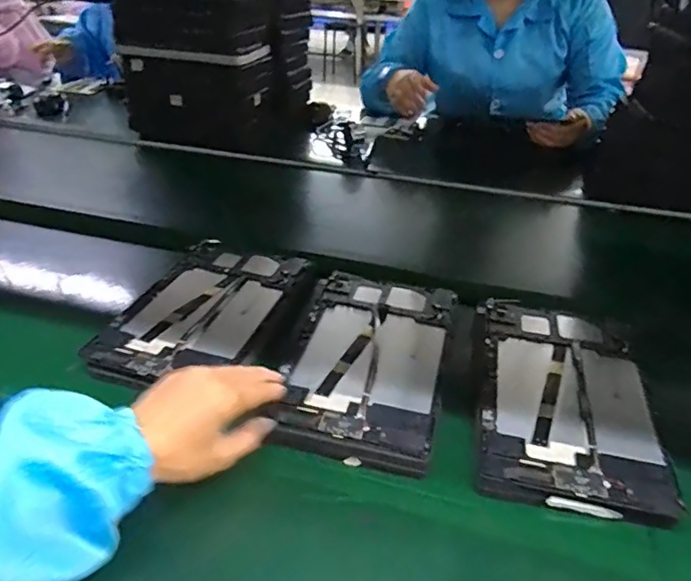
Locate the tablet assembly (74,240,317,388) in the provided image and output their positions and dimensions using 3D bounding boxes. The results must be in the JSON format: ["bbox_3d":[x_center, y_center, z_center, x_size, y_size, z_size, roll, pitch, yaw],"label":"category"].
[{"bbox_3d":[-0.149,0.014,0.589,0.148,0.008,0.236,10,37,13],"label":"tablet assembly"}]

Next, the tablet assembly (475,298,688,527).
[{"bbox_3d":[0.200,0.098,0.504,0.148,0.028,0.234,7,36,10],"label":"tablet assembly"}]

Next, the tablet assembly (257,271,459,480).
[{"bbox_3d":[0.021,0.064,0.533,0.149,0.020,0.247,9,35,10],"label":"tablet assembly"}]

